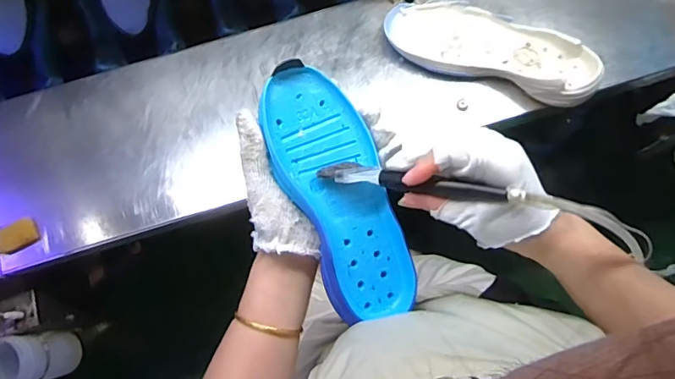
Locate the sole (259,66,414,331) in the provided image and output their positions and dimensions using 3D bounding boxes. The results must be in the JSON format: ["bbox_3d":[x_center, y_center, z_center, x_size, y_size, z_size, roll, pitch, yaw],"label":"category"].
[{"bbox_3d":[0.002,0.003,0.409,0.080,0.027,0.222,-23,93,-5],"label":"sole"}]

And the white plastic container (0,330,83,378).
[{"bbox_3d":[-0.438,0.250,0.691,0.078,0.142,0.068,-18,72,0],"label":"white plastic container"}]

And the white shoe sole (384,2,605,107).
[{"bbox_3d":[0.202,-0.189,0.649,0.281,0.043,0.101,17,75,11],"label":"white shoe sole"}]

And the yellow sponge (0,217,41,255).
[{"bbox_3d":[-0.414,0.060,0.619,0.051,0.017,0.032,-30,72,-4],"label":"yellow sponge"}]

